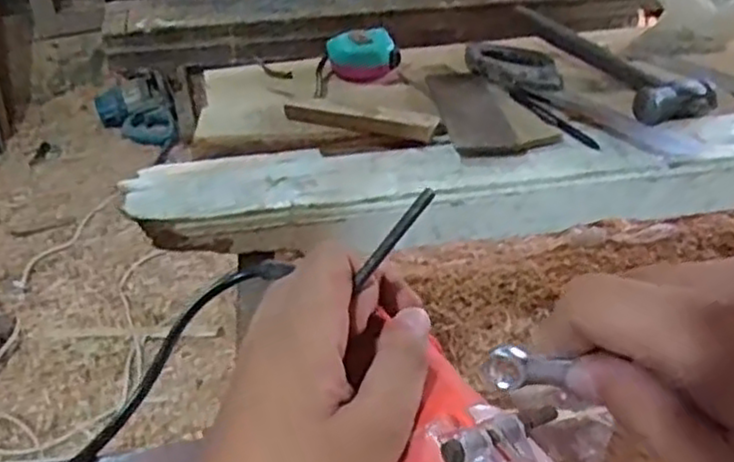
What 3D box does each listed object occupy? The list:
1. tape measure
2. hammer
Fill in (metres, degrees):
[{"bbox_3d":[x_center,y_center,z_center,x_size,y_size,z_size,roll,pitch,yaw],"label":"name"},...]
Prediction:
[{"bbox_3d":[-0.005,-0.209,0.850,0.079,0.044,0.057,-7,33,-10],"label":"tape measure"},{"bbox_3d":[0.266,-0.192,0.794,0.093,0.034,0.254,-13,35,-19],"label":"hammer"}]

